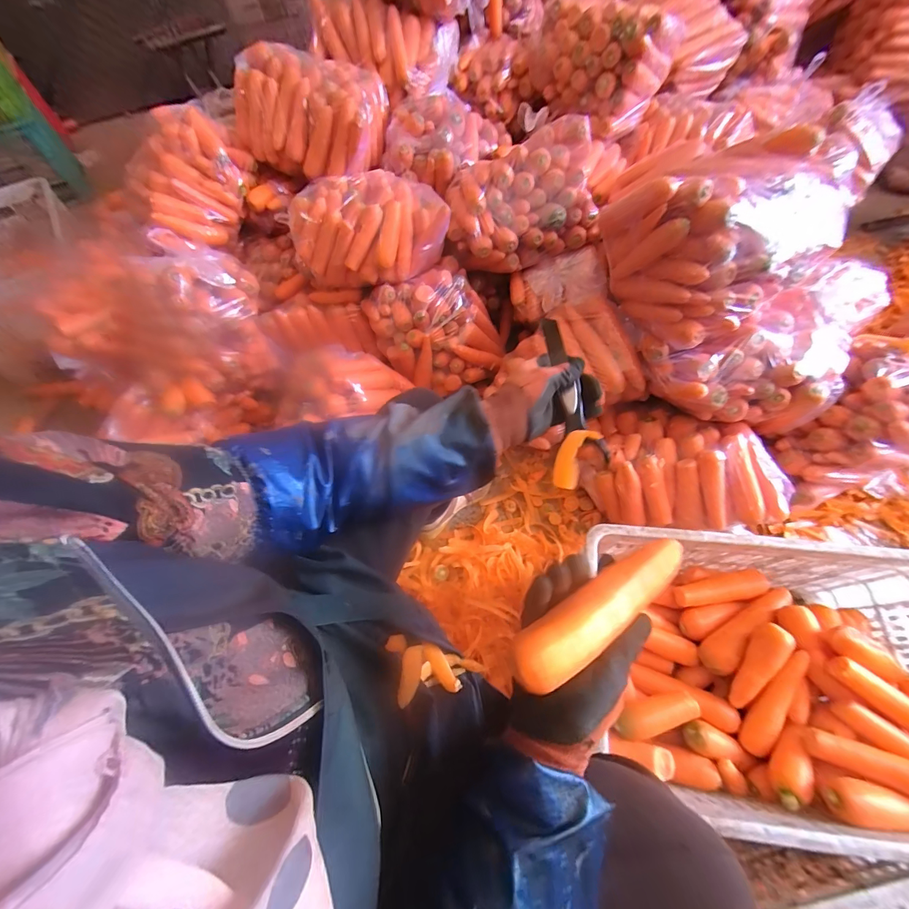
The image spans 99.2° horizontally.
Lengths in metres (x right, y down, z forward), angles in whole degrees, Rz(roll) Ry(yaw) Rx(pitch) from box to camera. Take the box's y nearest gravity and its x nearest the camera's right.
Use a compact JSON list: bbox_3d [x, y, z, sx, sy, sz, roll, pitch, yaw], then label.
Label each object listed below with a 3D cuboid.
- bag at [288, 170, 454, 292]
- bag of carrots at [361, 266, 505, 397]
[{"bbox_3d":[-0.206,-0.530,0.925,0.351,0.147,0.225,-18,63,-7],"label":"bag"},{"bbox_3d":[-0.038,-0.314,0.980,0.318,0.179,0.248,-18,63,-7],"label":"bag of carrots"}]

